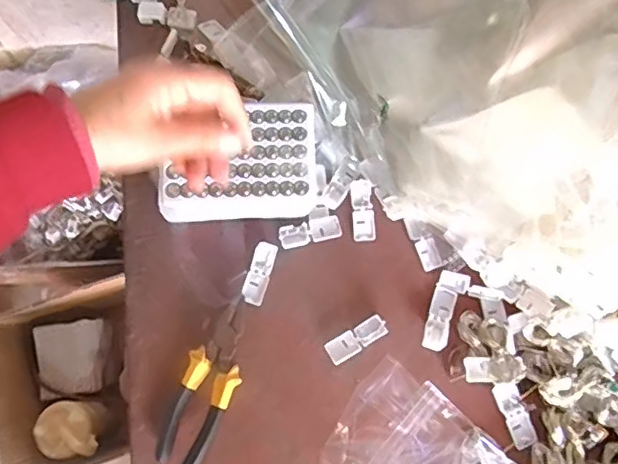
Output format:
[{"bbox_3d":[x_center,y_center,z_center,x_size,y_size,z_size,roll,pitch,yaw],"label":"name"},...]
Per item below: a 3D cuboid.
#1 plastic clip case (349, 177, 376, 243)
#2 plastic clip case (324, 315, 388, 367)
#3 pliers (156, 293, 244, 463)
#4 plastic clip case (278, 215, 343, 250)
[{"bbox_3d":[0.050,-0.020,0.537,0.022,0.009,0.057,-2,77,0],"label":"plastic clip case"},{"bbox_3d":[0.042,0.094,0.510,0.056,0.008,0.022,-32,79,-7],"label":"plastic clip case"},{"bbox_3d":[-0.085,0.127,0.488,0.046,0.027,0.147,19,78,5],"label":"pliers"},{"bbox_3d":[0.002,0.000,0.530,0.057,0.006,0.020,-14,77,-3],"label":"plastic clip case"}]

